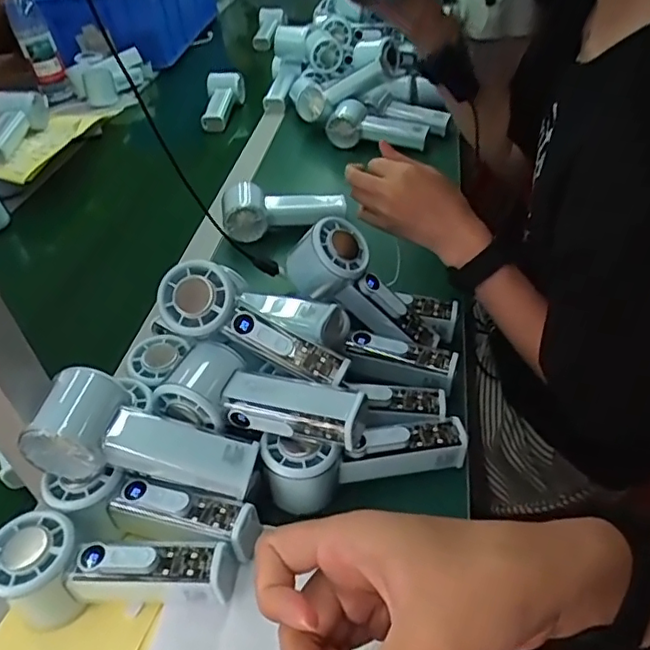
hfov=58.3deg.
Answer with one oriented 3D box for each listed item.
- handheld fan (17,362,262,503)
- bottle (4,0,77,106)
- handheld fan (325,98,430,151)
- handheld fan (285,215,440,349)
[{"bbox_3d":[-0.125,0.083,0.407,0.152,0.050,0.059,18,43,-3],"label":"handheld fan"},{"bbox_3d":[-0.554,-0.542,1.122,0.061,0.215,0.066,-24,44,-18],"label":"bottle"},{"bbox_3d":[0.080,-0.304,0.904,0.152,0.066,0.062,10,42,0],"label":"handheld fan"},{"bbox_3d":[0.036,-0.025,0.528,0.156,0.070,0.047,39,46,-12],"label":"handheld fan"}]

